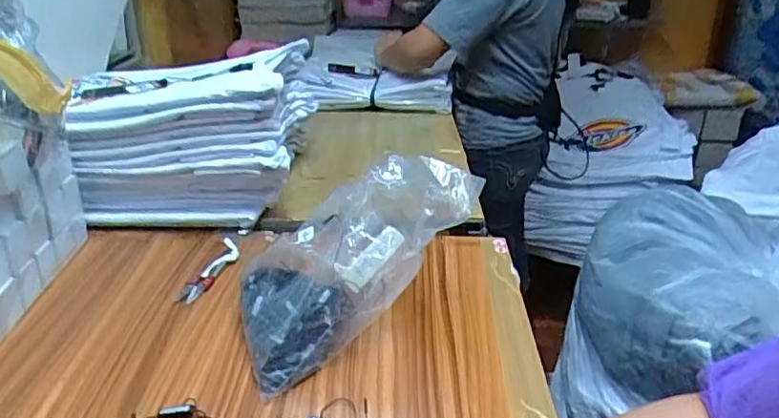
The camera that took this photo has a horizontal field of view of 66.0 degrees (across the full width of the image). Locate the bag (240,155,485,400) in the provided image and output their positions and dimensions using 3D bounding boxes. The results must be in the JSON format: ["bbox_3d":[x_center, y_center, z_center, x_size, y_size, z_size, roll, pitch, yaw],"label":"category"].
[{"bbox_3d":[-0.037,0.040,0.570,0.258,0.106,0.149,-43,34,-1],"label":"bag"}]

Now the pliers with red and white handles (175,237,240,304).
[{"bbox_3d":[-0.199,0.066,0.681,0.033,0.009,0.127,6,25,11],"label":"pliers with red and white handles"}]

